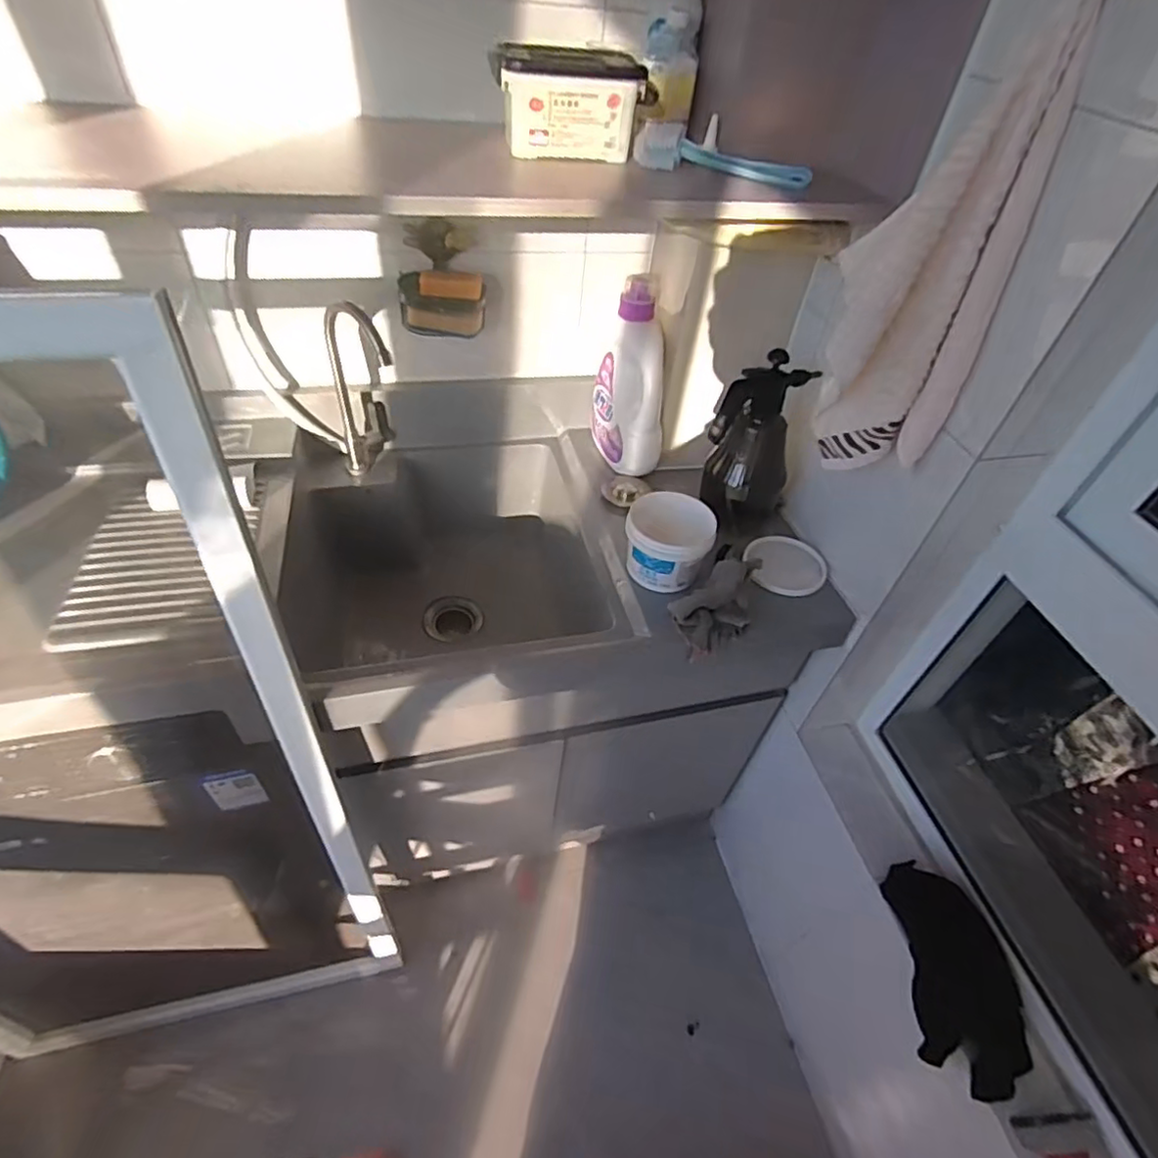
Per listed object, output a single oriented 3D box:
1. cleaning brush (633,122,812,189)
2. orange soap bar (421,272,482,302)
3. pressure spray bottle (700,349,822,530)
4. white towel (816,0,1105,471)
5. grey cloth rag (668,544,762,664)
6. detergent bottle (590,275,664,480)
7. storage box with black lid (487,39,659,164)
[{"bbox_3d":[0.178,-0.526,0.777,0.219,0.039,0.046,12,47,5],"label":"cleaning brush"},{"bbox_3d":[-0.197,-0.456,0.972,0.093,0.028,0.038,6,46,-1],"label":"orange soap bar"},{"bbox_3d":[0.274,-0.217,0.980,0.133,0.253,0.120,20,48,12],"label":"pressure spray bottle"},{"bbox_3d":[0.374,-0.324,0.684,0.159,0.416,0.125,19,48,11],"label":"white towel"},{"bbox_3d":[0.194,0.029,0.870,0.140,0.079,0.094,-28,56,-29],"label":"grey cloth rag"},{"bbox_3d":[0.089,-0.333,1.060,0.071,0.270,0.180,-11,49,-16],"label":"detergent bottle"},{"bbox_3d":[-0.007,-0.587,0.776,0.198,0.094,0.103,-3,47,-10],"label":"storage box with black lid"}]

